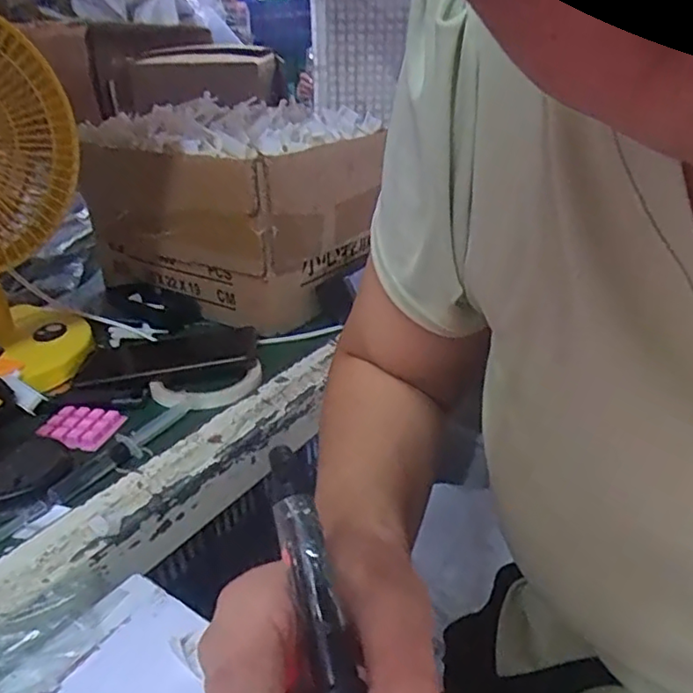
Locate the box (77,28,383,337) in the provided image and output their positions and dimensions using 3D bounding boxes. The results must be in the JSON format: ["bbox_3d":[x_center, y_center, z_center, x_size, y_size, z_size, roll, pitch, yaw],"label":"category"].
[{"bbox_3d":[-0.132,-0.170,0.731,0.291,0.193,0.230,15,33,31],"label":"box"}]

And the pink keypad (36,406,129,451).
[{"bbox_3d":[-0.218,0.065,0.509,0.056,0.010,0.050,5,29,15],"label":"pink keypad"}]

